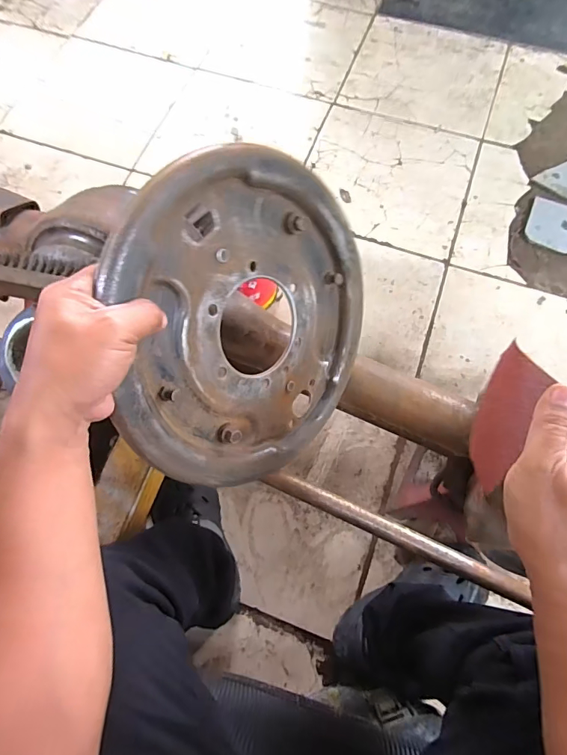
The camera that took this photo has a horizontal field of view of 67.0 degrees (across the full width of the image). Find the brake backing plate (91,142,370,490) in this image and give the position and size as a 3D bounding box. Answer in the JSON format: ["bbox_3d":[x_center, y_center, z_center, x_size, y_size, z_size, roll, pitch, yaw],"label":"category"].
[{"bbox_3d":[-0.020,-0.047,0.397,0.020,0.280,0.278,19,109,43],"label":"brake backing plate"}]

